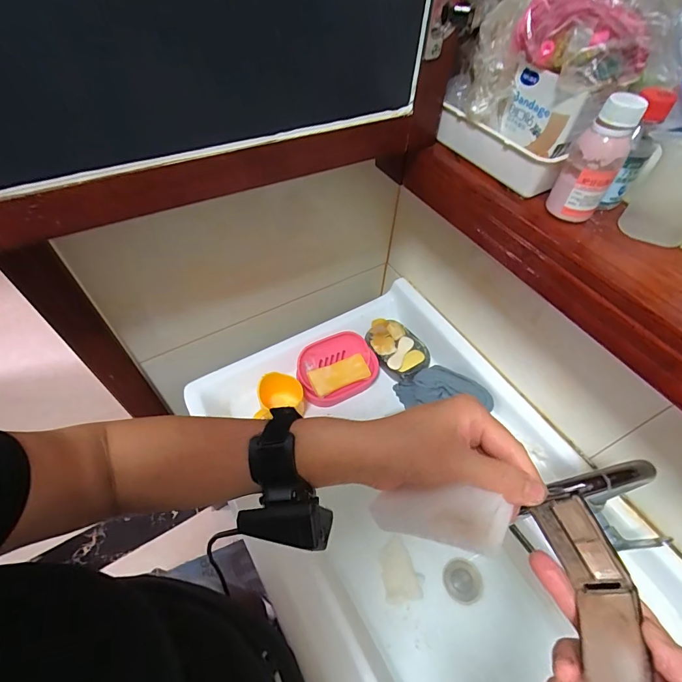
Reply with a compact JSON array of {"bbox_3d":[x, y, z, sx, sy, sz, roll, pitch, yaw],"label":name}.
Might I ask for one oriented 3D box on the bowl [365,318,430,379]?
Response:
[{"bbox_3d":[0.116,0.009,0.777,0.095,0.029,0.134,-29,60,-22],"label":"bowl"}]

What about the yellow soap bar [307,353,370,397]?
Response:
[{"bbox_3d":[-0.003,0.063,0.732,0.110,0.017,0.053,-20,57,-16],"label":"yellow soap bar"}]

